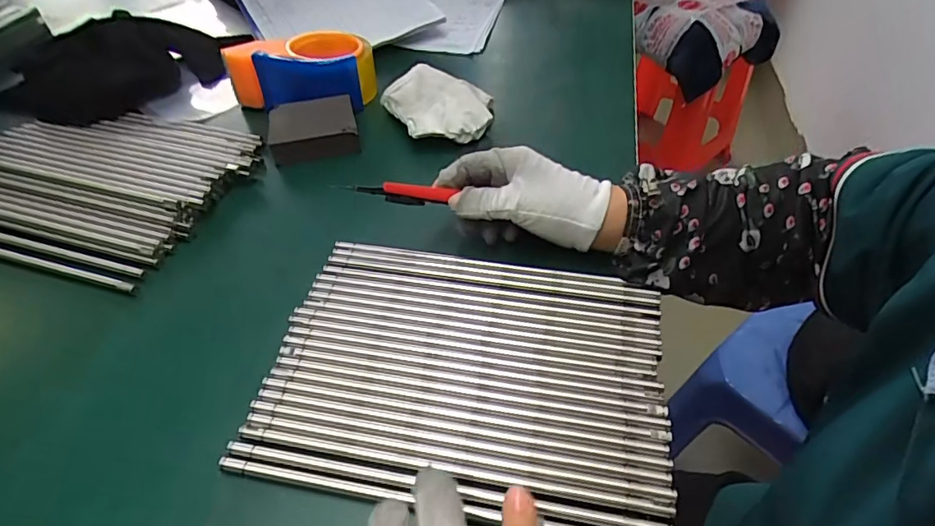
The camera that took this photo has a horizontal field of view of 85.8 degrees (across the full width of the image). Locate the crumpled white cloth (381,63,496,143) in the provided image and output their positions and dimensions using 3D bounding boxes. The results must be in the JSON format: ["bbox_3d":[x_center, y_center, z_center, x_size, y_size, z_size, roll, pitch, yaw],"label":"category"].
[{"bbox_3d":[-0.024,-0.161,0.510,0.096,0.034,0.107,-23,51,-19],"label":"crumpled white cloth"}]

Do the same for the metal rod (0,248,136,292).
[{"bbox_3d":[-0.363,-0.006,0.399,0.237,0.008,0.008,12,49,12],"label":"metal rod"}]

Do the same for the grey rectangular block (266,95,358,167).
[{"bbox_3d":[-0.150,-0.130,0.492,0.080,0.030,0.075,-10,48,-8],"label":"grey rectangular block"}]

